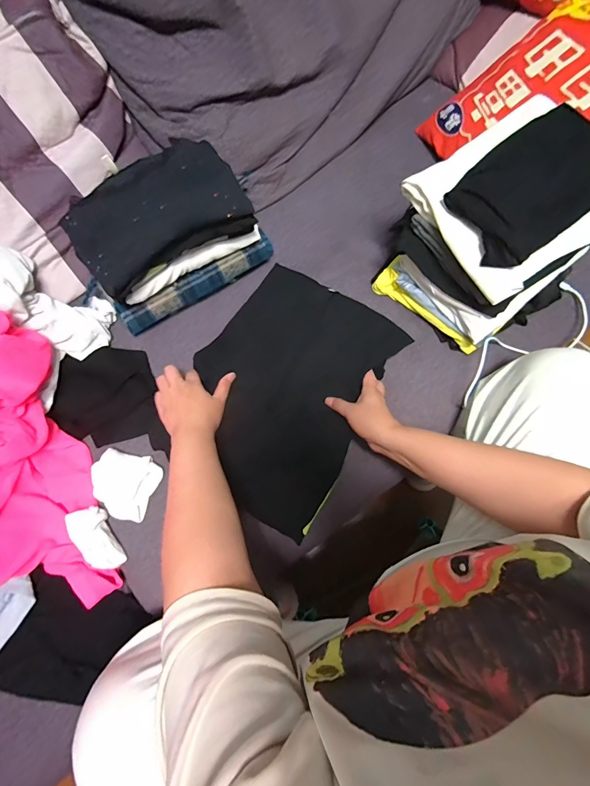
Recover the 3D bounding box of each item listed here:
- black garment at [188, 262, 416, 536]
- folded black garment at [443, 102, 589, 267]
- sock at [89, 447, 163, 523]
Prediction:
[{"bbox_3d":[-0.010,-0.014,0.603,0.306,0.042,0.402,29,74,11],"label":"black garment"},{"bbox_3d":[0.340,-0.298,0.500,0.250,0.044,0.158,-37,73,-10],"label":"folded black garment"},{"bbox_3d":[-0.274,0.142,0.561,0.101,0.022,0.093,19,73,8],"label":"sock"}]

